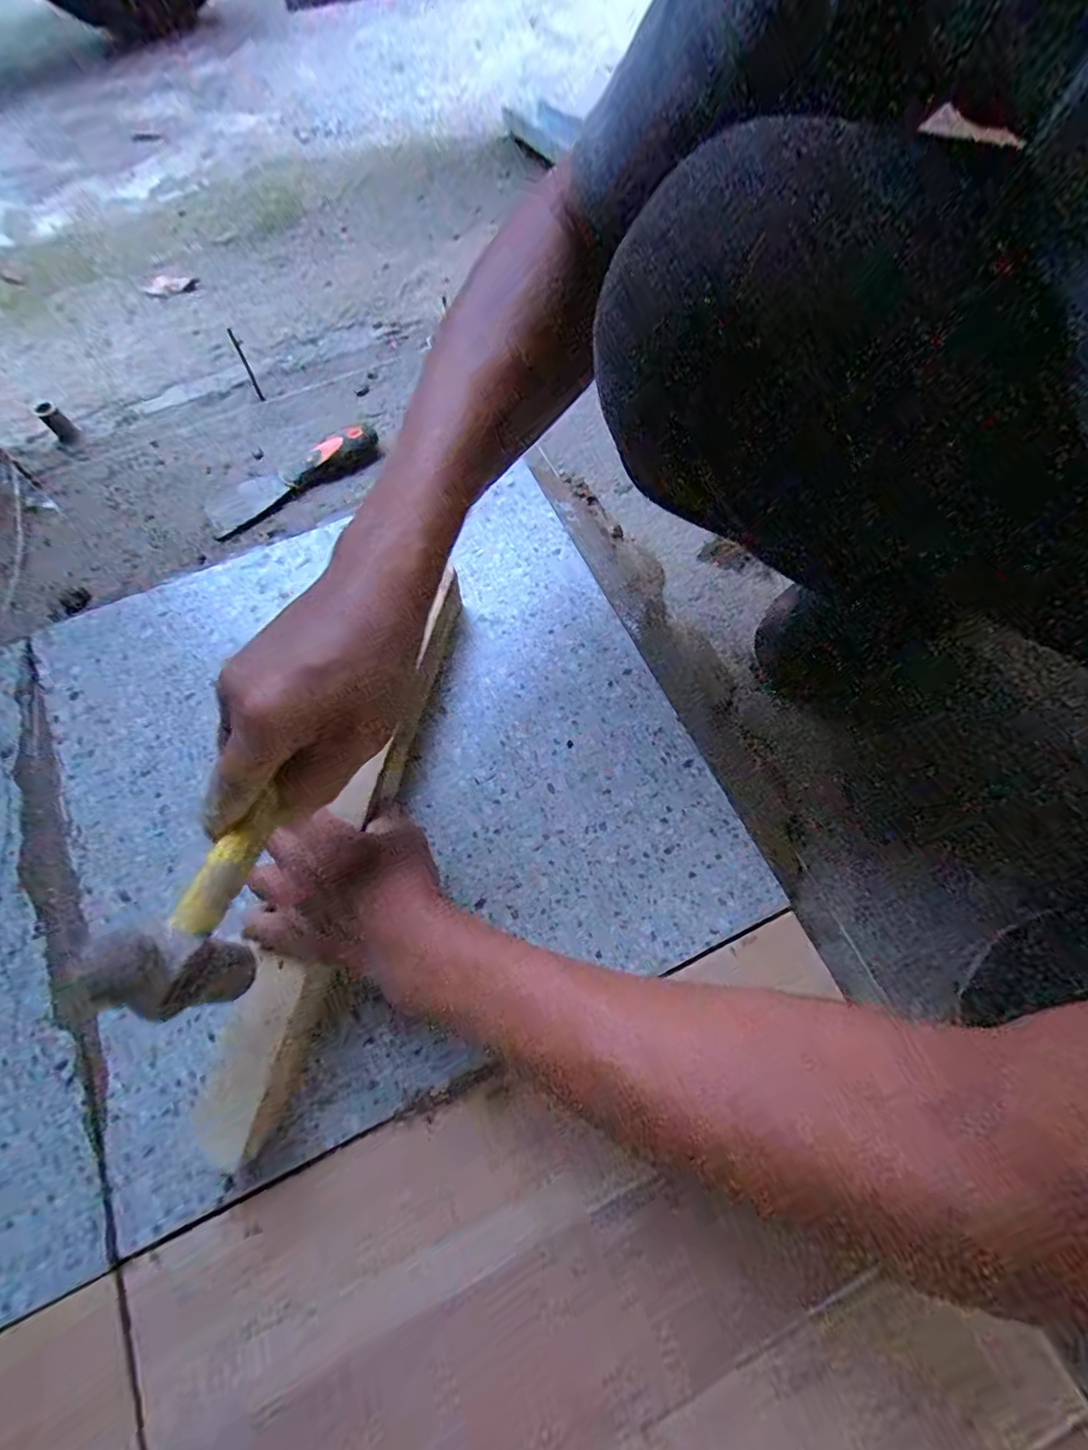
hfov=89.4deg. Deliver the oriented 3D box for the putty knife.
[{"bbox_3d":[-0.286,-0.289,0.617,0.202,0.025,0.055,-35,72,-11],"label":"putty knife"}]

